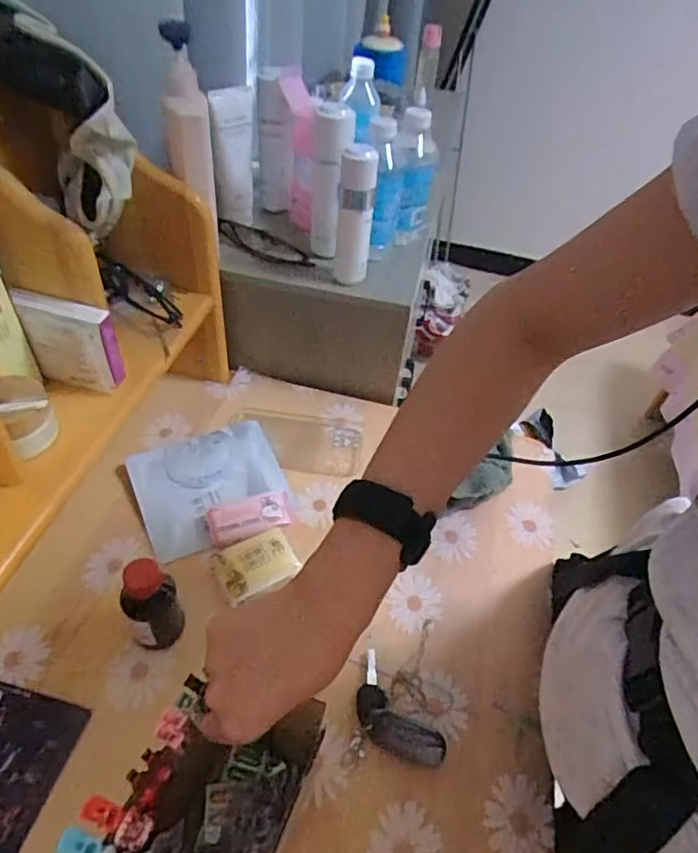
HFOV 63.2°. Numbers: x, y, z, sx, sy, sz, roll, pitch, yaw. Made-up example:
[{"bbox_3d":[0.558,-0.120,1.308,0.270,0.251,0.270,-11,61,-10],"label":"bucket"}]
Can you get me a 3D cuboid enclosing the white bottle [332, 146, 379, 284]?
[{"bbox_3d":[0.007,-0.224,0.613,0.034,0.144,0.037,15,46,7],"label":"white bottle"}]

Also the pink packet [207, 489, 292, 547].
[{"bbox_3d":[-0.102,0.095,0.593,0.085,0.023,0.040,-15,50,-21],"label":"pink packet"}]

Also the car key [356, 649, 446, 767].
[{"bbox_3d":[0.035,0.244,0.478,0.045,0.013,0.098,-29,56,-31],"label":"car key"}]

